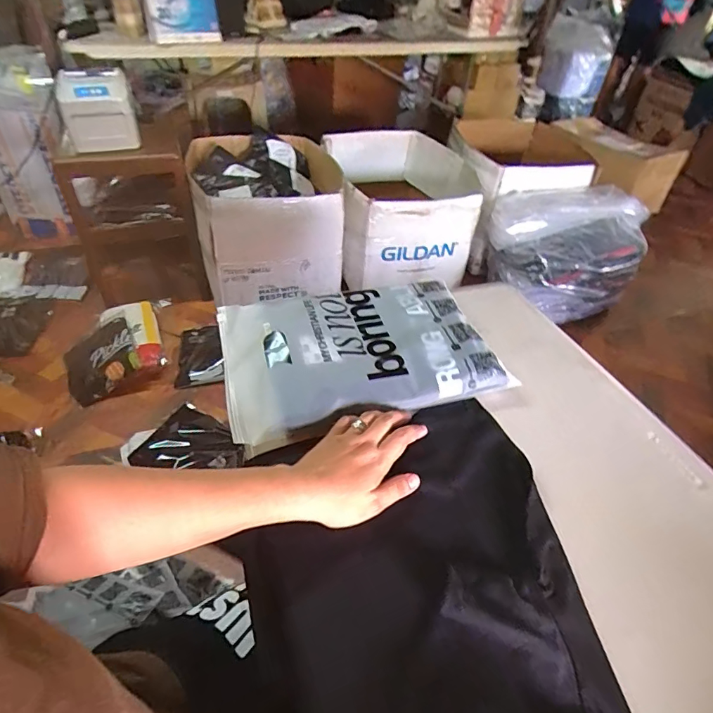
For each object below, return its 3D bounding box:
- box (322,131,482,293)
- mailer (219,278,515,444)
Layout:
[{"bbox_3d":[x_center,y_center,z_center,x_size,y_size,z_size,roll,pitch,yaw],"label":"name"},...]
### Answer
[{"bbox_3d":[0.169,-0.624,1.801,0.522,0.279,0.674,-2,44,-7],"label":"box"},{"bbox_3d":[0.000,-0.016,0.582,0.325,0.026,0.215,-11,46,-15],"label":"mailer"}]

